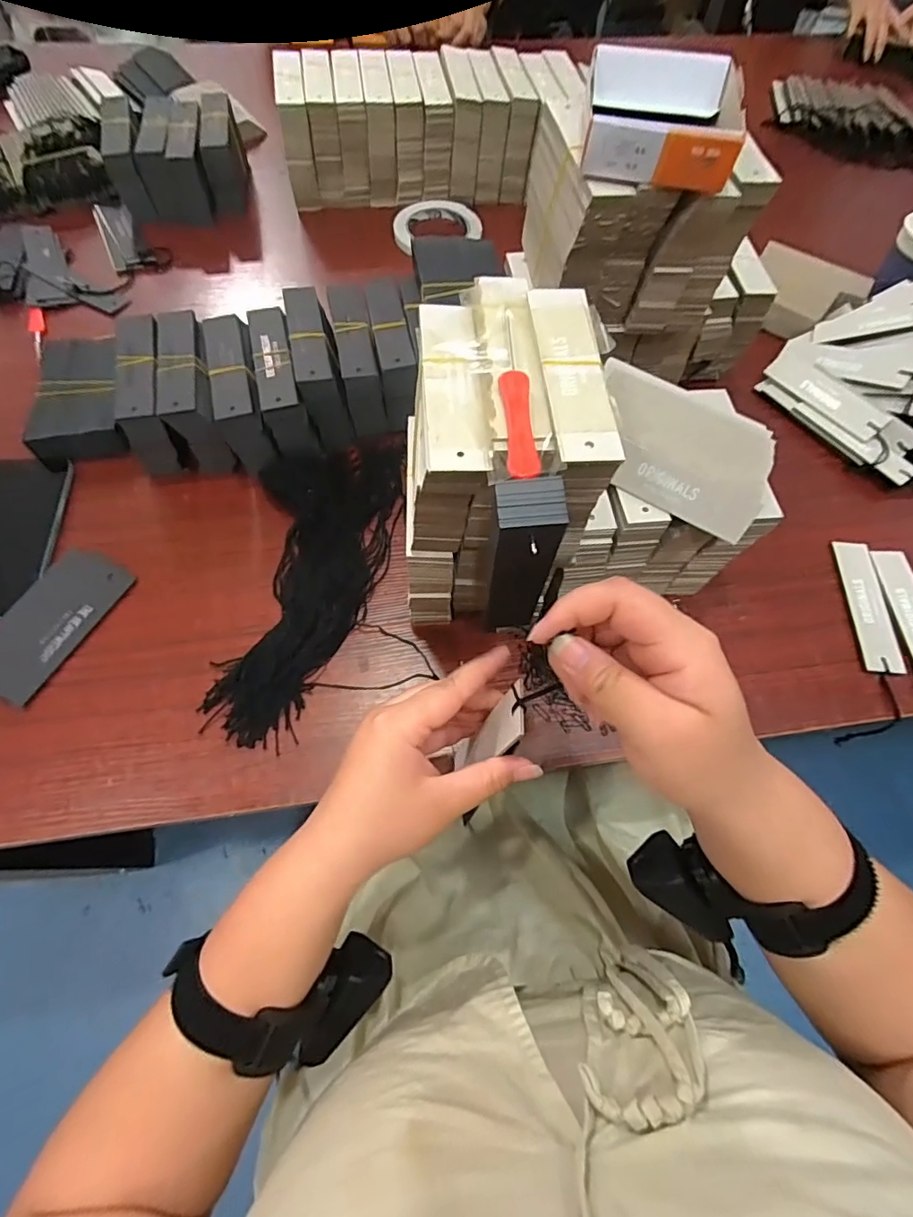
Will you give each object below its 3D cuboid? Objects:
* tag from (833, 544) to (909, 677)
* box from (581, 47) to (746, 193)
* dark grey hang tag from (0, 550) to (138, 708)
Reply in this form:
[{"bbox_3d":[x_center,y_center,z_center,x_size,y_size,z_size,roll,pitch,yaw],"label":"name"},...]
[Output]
[{"bbox_3d":[0.362,-0.003,0.472,0.033,0.006,0.124,3,65,5],"label":"tag"},{"bbox_3d":[0.144,-0.339,0.370,0.104,0.031,0.111,8,65,1],"label":"box"},{"bbox_3d":[-0.327,0.010,0.432,0.064,0.006,0.128,28,65,3],"label":"dark grey hang tag"}]

